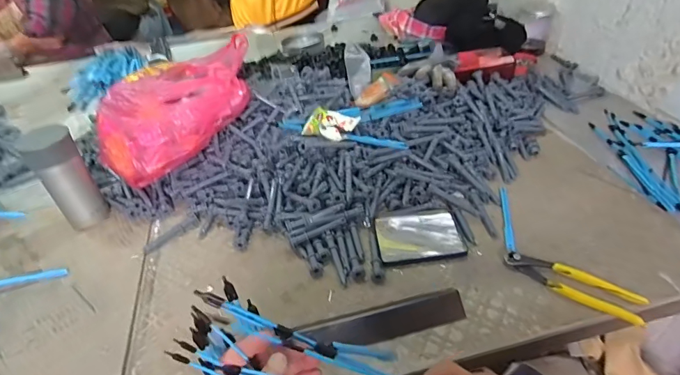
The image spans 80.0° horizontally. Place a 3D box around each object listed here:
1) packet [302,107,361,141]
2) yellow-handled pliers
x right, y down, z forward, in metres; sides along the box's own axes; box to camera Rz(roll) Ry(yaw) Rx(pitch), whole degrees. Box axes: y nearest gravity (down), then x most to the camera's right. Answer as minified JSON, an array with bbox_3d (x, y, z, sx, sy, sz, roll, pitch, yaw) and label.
[{"bbox_3d":[-0.018,-0.118,0.767,0.088,0.029,0.070,17,46,22],"label":"packet"},{"bbox_3d":[0.302,0.123,0.532,0.164,0.015,0.043,27,51,30],"label":"yellow-handled pliers"}]

